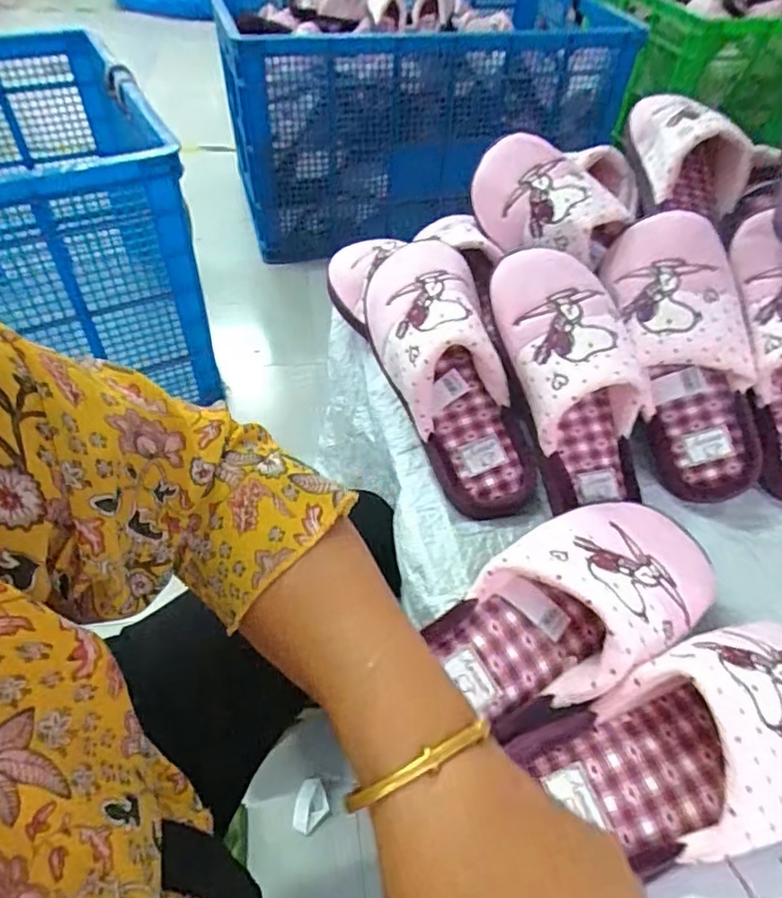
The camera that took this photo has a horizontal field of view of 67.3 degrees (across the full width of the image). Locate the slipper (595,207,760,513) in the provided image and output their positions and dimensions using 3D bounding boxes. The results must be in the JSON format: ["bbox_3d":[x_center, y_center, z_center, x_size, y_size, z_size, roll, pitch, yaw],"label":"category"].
[{"bbox_3d":[0.238,-0.076,0.489,0.094,0.072,0.240,-12,90,-13],"label":"slipper"}]

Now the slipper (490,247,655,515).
[{"bbox_3d":[0.147,-0.063,0.454,0.100,0.074,0.211,-13,88,-15],"label":"slipper"}]

